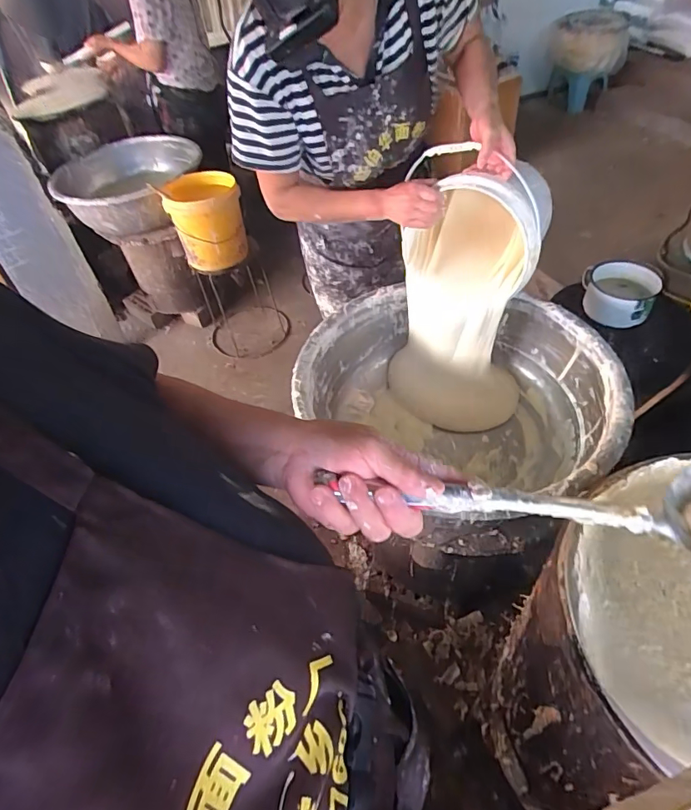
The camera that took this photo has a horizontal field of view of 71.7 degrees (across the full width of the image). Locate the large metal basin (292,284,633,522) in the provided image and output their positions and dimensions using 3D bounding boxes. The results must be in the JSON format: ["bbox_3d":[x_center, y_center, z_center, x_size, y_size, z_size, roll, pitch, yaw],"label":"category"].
[{"bbox_3d":[0.254,-0.018,0.970,0.475,0.224,0.567,-31,52,-20],"label":"large metal basin"}]

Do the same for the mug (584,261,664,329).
[{"bbox_3d":[0.618,-0.254,1.099,0.165,0.104,0.135,23,54,25],"label":"mug"}]

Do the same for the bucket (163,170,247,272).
[{"bbox_3d":[-0.498,-0.671,1.751,0.243,0.256,0.243,-15,48,-7],"label":"bucket"}]

